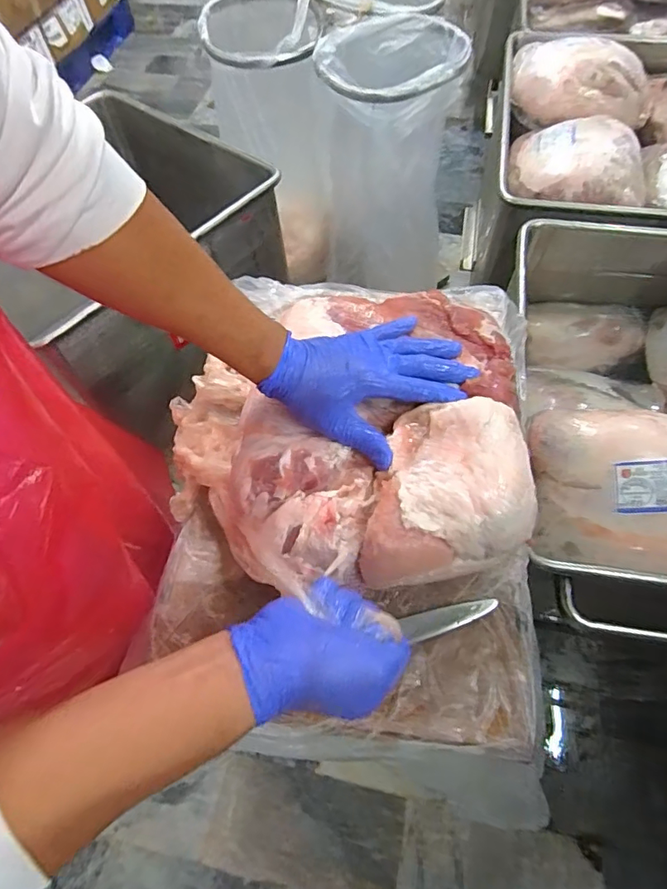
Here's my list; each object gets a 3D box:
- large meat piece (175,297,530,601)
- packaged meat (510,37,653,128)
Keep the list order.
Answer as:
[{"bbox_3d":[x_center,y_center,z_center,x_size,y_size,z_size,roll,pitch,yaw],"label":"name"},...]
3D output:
[{"bbox_3d":[-0.007,0.002,0.539,0.358,0.173,0.296,-4,60,0],"label":"large meat piece"},{"bbox_3d":[0.556,-0.829,1.169,0.338,0.119,0.165,28,65,17],"label":"packaged meat"}]

